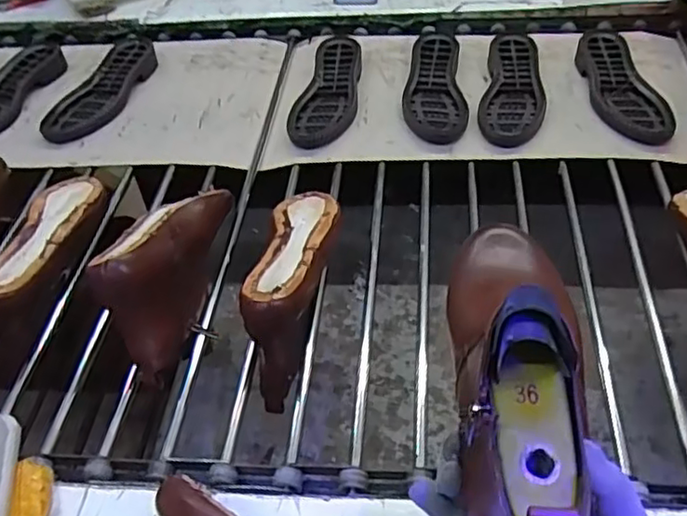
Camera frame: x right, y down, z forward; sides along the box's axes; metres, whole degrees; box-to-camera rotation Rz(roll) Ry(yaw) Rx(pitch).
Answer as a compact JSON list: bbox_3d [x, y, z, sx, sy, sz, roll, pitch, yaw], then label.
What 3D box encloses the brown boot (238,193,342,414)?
[{"bbox_3d":[-0.053,0.021,0.693,0.072,0.114,0.251,5,48,9],"label":"brown boot"}]

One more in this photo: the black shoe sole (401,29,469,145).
[{"bbox_3d":[0.133,-0.257,0.946,0.087,0.031,0.232,-1,48,4],"label":"black shoe sole"}]

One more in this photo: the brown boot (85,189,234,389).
[{"bbox_3d":[-0.195,0.002,0.686,0.088,0.107,0.250,2,48,6],"label":"brown boot"}]

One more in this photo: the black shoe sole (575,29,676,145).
[{"bbox_3d":[0.397,-0.251,0.921,0.083,0.030,0.252,-7,47,-1],"label":"black shoe sole"}]

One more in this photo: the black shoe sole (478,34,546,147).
[{"bbox_3d":[0.250,-0.251,0.927,0.087,0.025,0.240,8,49,12],"label":"black shoe sole"}]

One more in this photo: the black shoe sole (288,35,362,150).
[{"bbox_3d":[-0.022,-0.257,0.958,0.092,0.027,0.241,5,48,9],"label":"black shoe sole"}]

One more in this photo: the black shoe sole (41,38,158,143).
[{"bbox_3d":[-0.380,-0.272,1.005,0.099,0.026,0.252,14,50,17],"label":"black shoe sole"}]

